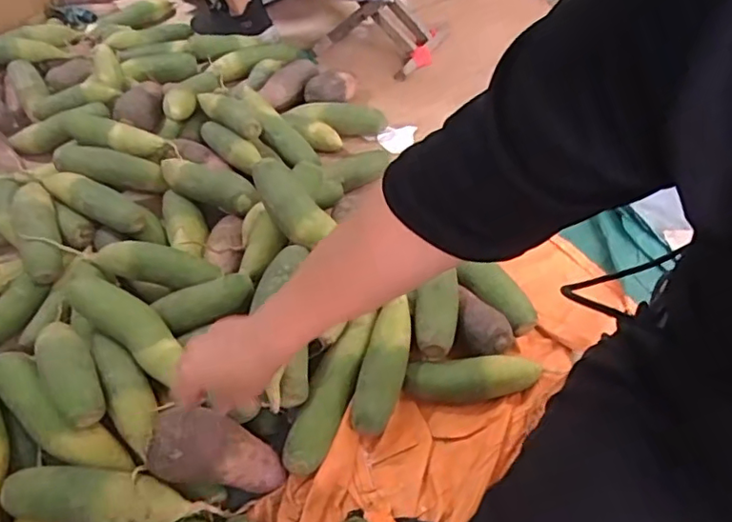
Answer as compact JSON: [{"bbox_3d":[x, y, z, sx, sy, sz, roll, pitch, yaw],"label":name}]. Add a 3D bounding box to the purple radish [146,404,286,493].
[{"bbox_3d":[-0.164,0.217,0.659,0.156,0.059,0.069,30,38,-30],"label":"purple radish"}]

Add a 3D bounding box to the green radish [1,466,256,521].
[{"bbox_3d":[-0.261,0.253,0.615,0.234,0.057,0.064,9,47,-9],"label":"green radish"}]

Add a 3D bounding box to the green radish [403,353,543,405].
[{"bbox_3d":[0.136,0.149,0.758,0.173,0.040,0.052,-9,47,-5],"label":"green radish"}]

